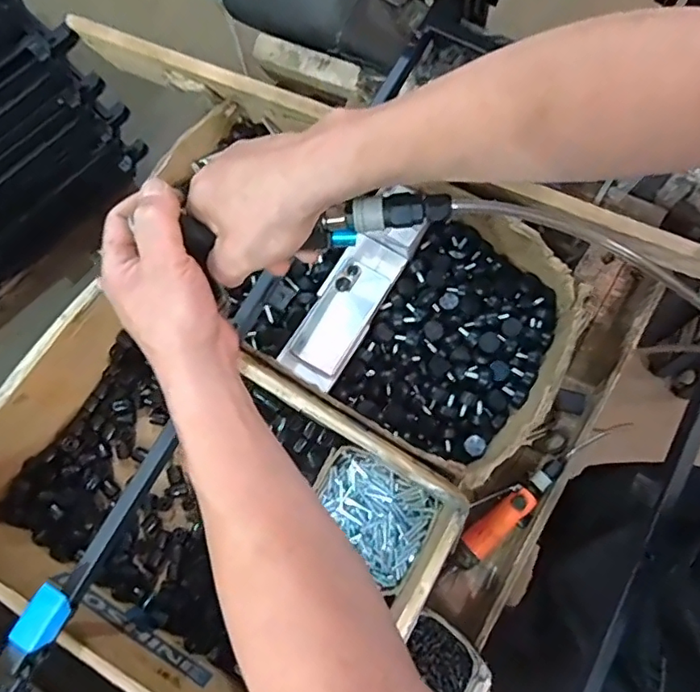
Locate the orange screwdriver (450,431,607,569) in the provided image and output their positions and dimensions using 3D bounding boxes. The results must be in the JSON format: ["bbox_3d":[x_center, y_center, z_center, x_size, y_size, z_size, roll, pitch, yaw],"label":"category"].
[{"bbox_3d":[0.257,0.214,0.777,0.279,0.038,0.044,-39,79,-8],"label":"orange screwdriver"}]

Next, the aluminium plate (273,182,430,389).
[{"bbox_3d":[0.008,-0.081,0.759,0.083,0.016,0.288,29,78,8],"label":"aluminium plate"}]

